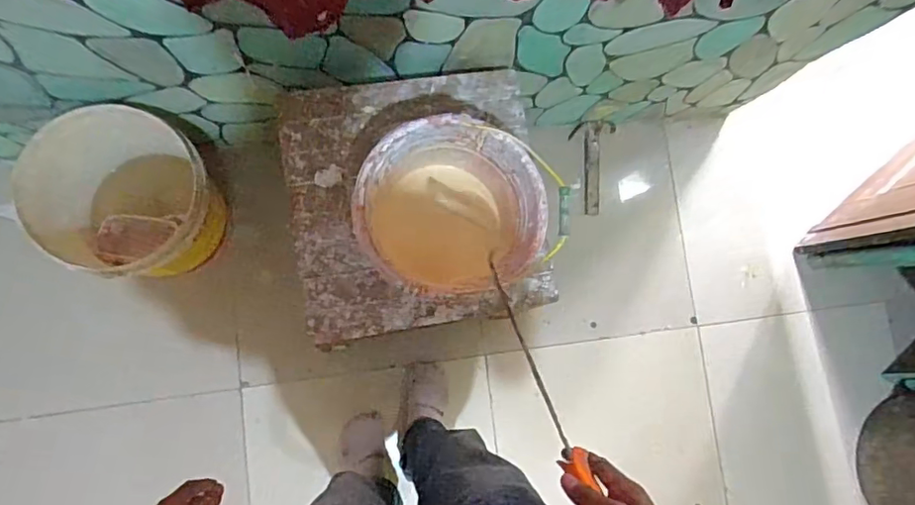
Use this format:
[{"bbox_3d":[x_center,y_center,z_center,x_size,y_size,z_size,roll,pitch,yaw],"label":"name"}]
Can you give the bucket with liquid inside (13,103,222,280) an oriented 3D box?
[{"bbox_3d":[-0.675,-0.103,1.199,0.337,0.379,0.328,1,81,-8],"label":"bucket with liquid inside"}]

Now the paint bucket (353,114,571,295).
[{"bbox_3d":[-0.015,-0.059,0.903,0.277,0.207,0.256,1,81,-8],"label":"paint bucket"}]

